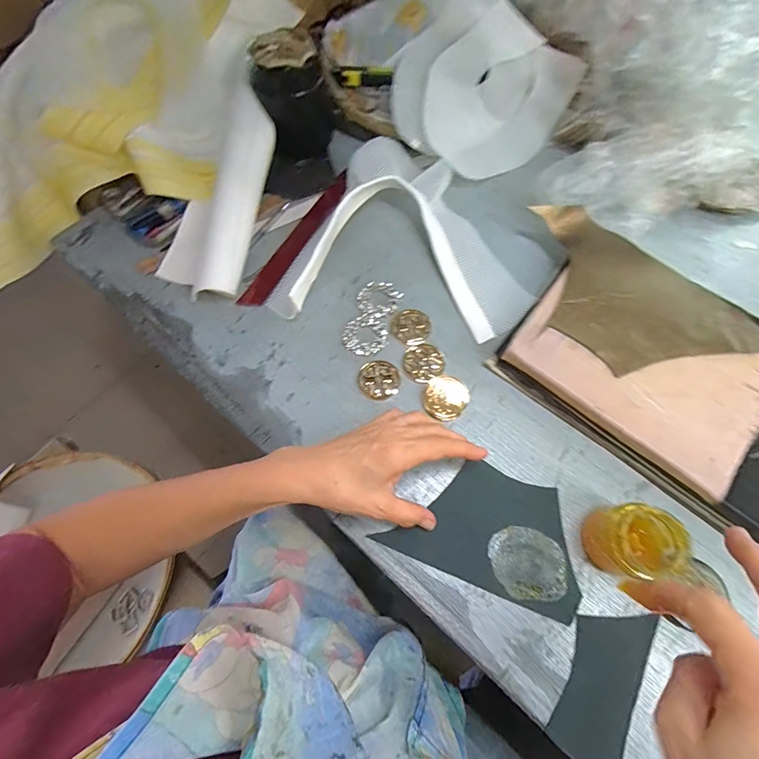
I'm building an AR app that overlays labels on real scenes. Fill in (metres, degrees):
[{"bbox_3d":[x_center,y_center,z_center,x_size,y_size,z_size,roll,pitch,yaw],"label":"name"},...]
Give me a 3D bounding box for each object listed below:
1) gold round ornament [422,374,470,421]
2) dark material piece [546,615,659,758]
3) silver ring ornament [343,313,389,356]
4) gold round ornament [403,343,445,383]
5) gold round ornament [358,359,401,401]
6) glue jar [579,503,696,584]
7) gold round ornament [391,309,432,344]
[{"bbox_3d":[0.071,0.019,0.412,0.047,0.008,0.046,0,68,0],"label":"gold round ornament"},{"bbox_3d":[0.186,0.251,0.323,0.056,0.005,0.123,27,74,10],"label":"dark material piece"},{"bbox_3d":[-0.015,-0.052,0.441,0.049,0.005,0.050,0,68,1],"label":"silver ring ornament"},{"bbox_3d":[0.049,-0.020,0.429,0.046,0.004,0.045,0,68,0],"label":"gold round ornament"},{"bbox_3d":[0.000,0.000,0.422,0.044,0.004,0.046,0,68,0],"label":"gold round ornament"},{"bbox_3d":[0.213,0.137,0.333,0.064,0.062,0.053,3,68,2],"label":"glue jar"},{"bbox_3d":[0.038,-0.061,0.447,0.045,0.004,0.041,0,68,0],"label":"gold round ornament"}]

